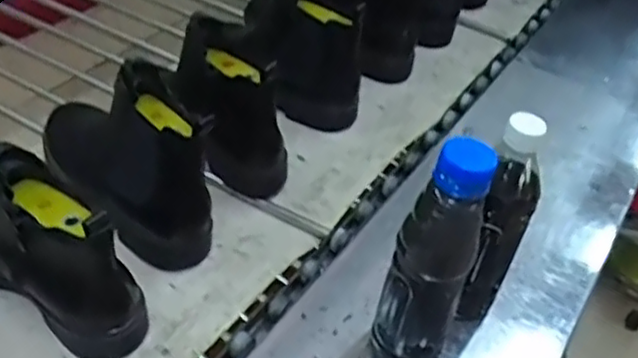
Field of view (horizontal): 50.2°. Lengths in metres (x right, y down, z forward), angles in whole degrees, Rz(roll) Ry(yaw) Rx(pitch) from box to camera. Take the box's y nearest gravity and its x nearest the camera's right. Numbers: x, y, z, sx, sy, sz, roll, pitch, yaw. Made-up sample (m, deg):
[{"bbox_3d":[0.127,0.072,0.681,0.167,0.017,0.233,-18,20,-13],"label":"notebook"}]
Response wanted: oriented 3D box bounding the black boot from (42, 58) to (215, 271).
[{"bbox_3d":[-0.200,-0.033,0.694,0.083,0.176,0.246,-31,59,-35],"label":"black boot"}]

